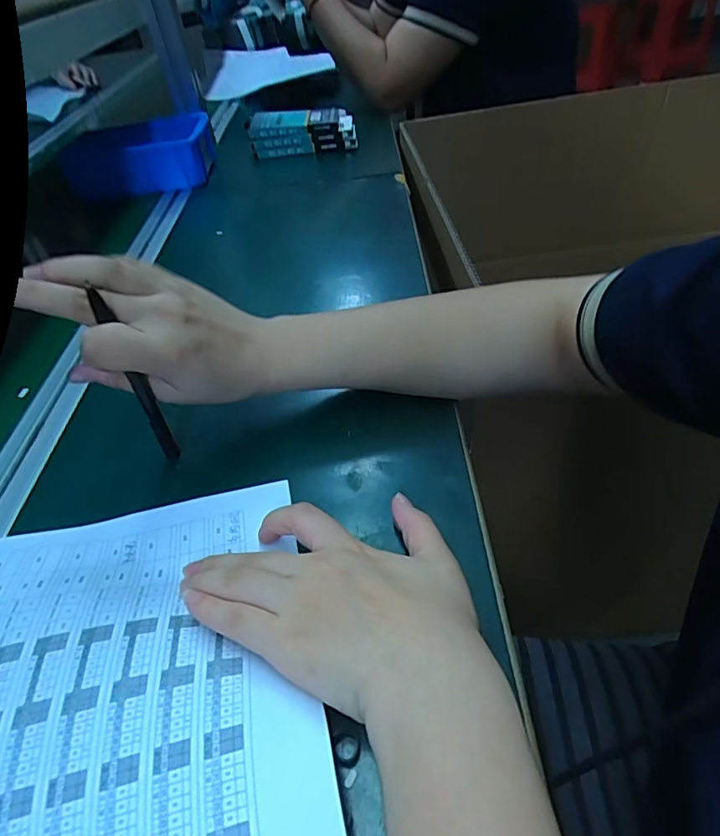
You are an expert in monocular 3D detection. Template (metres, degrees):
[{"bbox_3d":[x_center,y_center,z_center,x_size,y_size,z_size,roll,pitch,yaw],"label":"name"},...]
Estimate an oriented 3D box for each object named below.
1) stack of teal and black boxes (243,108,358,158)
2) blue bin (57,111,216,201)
[{"bbox_3d":[-0.092,-0.451,0.811,0.174,0.057,0.068,0,45,9],"label":"stack of teal and black boxes"},{"bbox_3d":[-0.323,-0.393,0.768,0.194,0.069,0.139,-7,44,2],"label":"blue bin"}]

